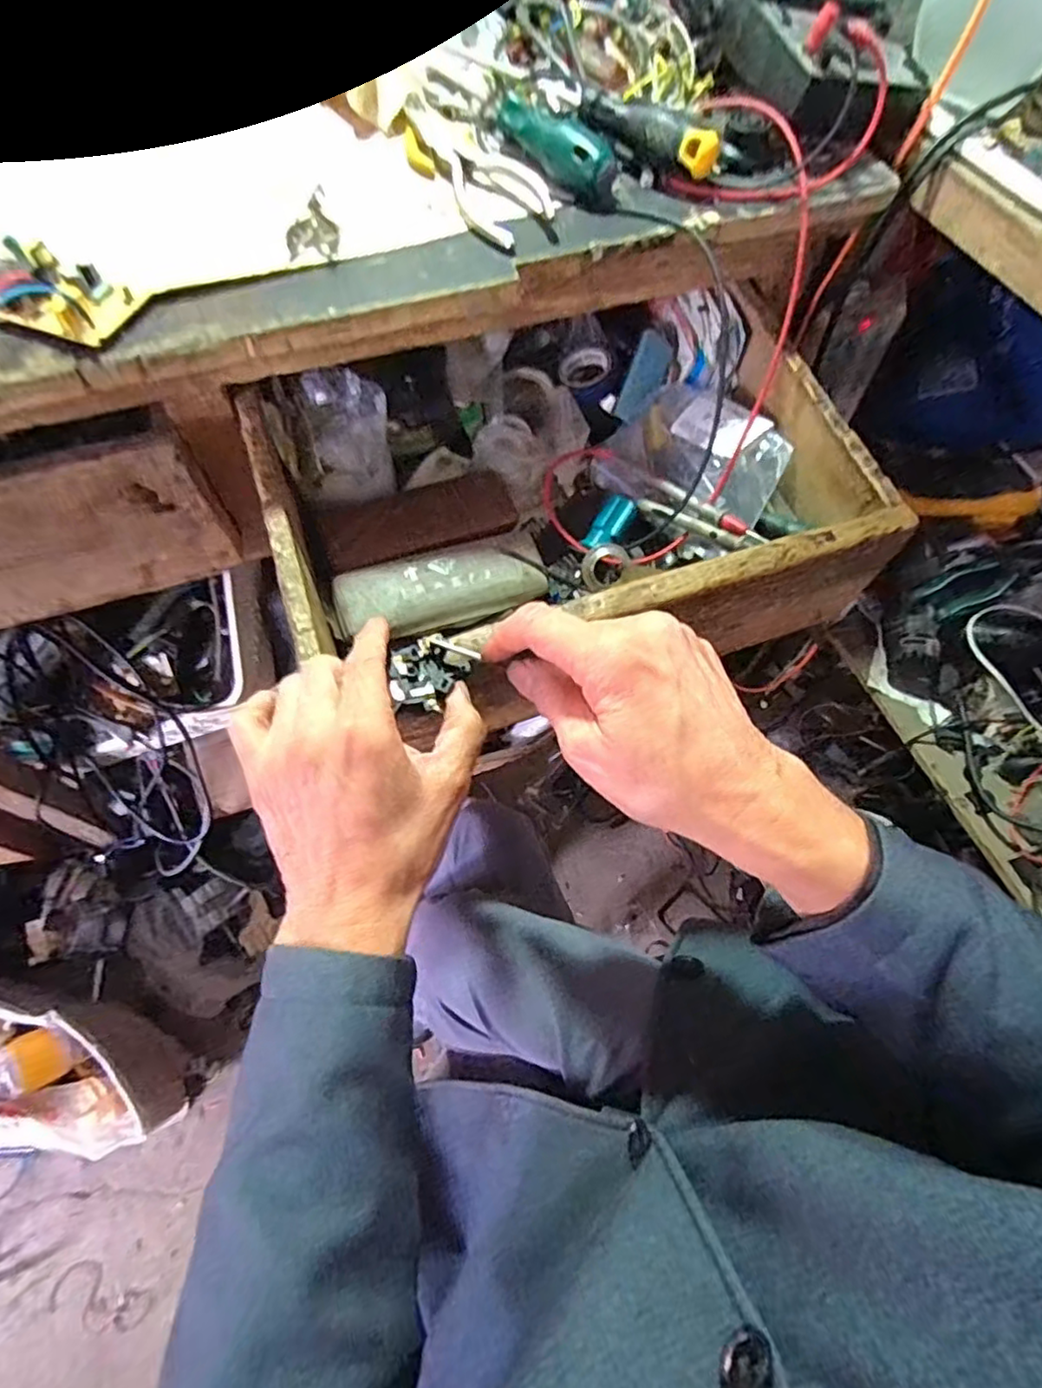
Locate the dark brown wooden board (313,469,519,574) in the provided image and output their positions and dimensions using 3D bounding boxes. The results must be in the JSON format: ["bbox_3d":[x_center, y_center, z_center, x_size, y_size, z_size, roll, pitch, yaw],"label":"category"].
[{"bbox_3d":[-0.075,-0.130,0.489,0.144,0.019,0.052,-22,67,-12],"label":"dark brown wooden board"}]

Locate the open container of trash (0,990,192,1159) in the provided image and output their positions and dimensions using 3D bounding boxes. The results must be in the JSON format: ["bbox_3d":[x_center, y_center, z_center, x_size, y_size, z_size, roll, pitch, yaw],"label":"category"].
[{"bbox_3d":[-0.617,0.463,0.839,0.407,0.174,0.200,0,64,-2],"label":"open container of trash"}]

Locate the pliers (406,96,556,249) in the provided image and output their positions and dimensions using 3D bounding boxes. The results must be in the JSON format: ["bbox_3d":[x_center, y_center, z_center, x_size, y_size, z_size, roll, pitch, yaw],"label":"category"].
[{"bbox_3d":[-0.021,-0.339,0.417,0.060,0.020,0.152,-20,66,-11],"label":"pliers"}]

